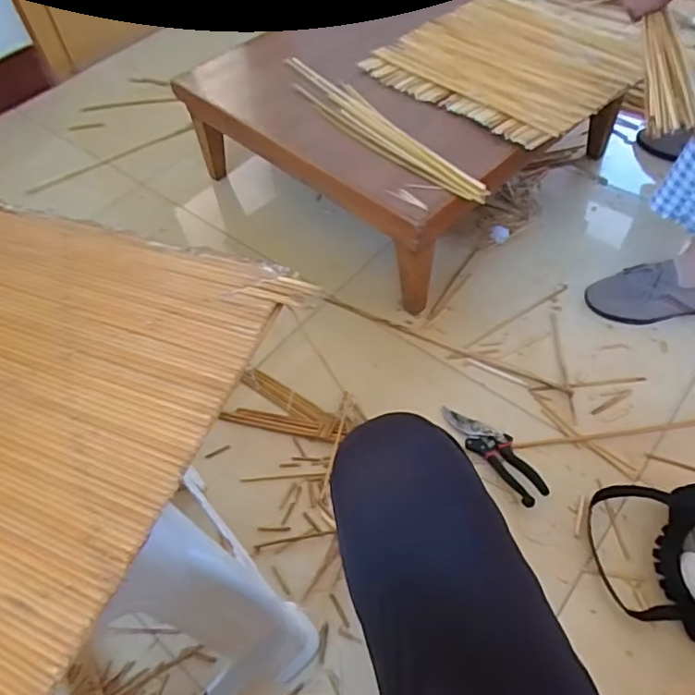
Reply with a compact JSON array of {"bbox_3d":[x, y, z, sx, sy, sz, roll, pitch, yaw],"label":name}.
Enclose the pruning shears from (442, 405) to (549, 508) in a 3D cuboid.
[{"bbox_3d":[0.221,0.150,0.860,0.055,0.015,0.190,-32,58,-17],"label":"pruning shears"}]

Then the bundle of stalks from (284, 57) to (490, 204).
[{"bbox_3d":[0.034,-0.396,1.005,0.080,0.020,0.542,-29,57,-15],"label":"bundle of stalks"}]

